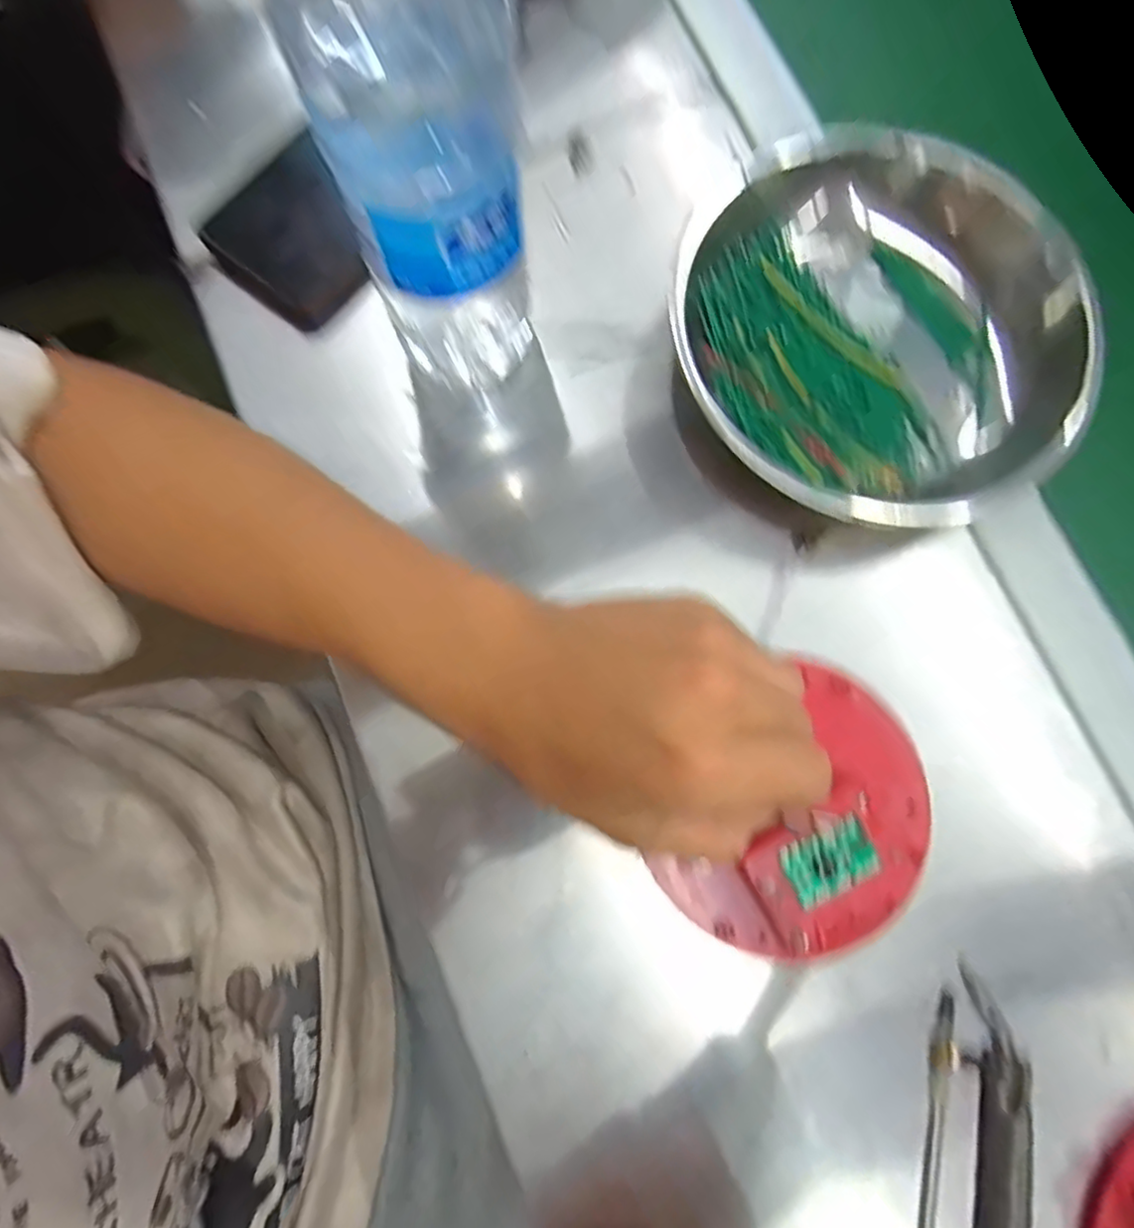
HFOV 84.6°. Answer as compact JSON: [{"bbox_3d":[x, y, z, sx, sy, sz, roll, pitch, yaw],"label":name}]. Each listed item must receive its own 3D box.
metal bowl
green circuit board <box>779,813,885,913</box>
[{"bbox_3d":[0.137,-0.125,0.298,0.172,0.073,0.184,0,78,0],"label":"metal bowl"},{"bbox_3d":[0.102,0.096,0.242,0.035,0.006,0.025,-25,80,-5],"label":"green circuit board"}]

